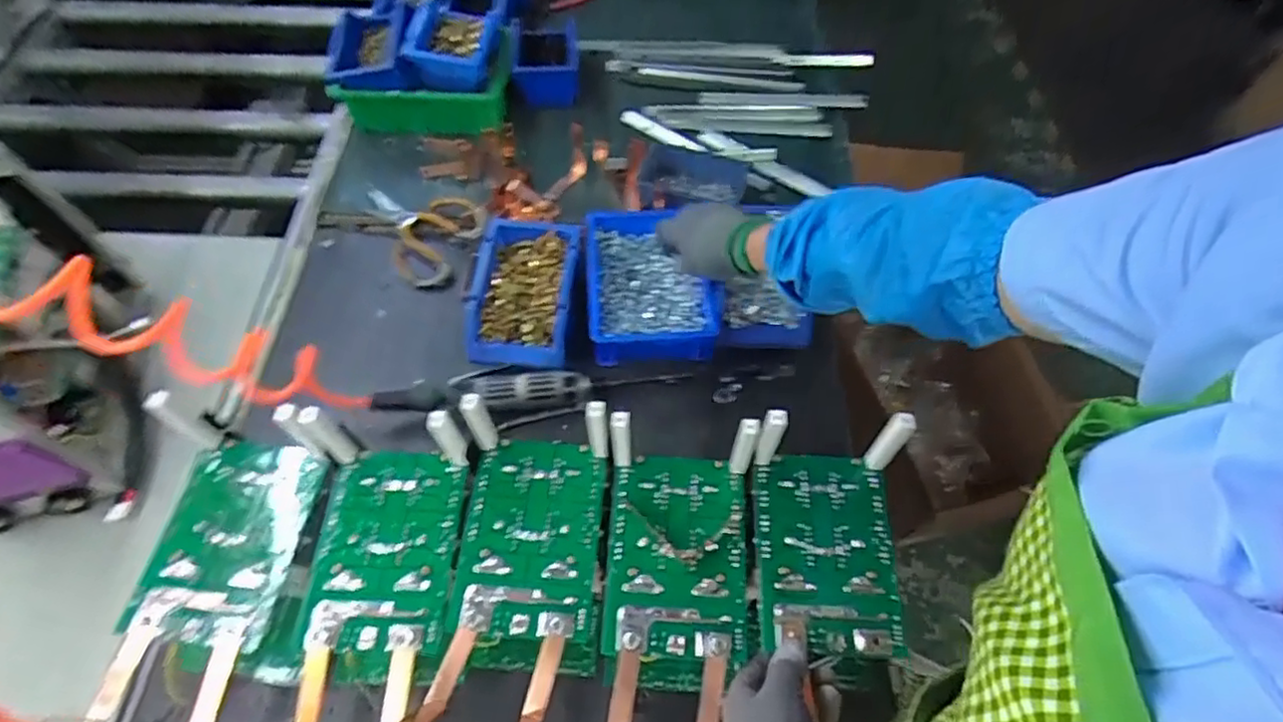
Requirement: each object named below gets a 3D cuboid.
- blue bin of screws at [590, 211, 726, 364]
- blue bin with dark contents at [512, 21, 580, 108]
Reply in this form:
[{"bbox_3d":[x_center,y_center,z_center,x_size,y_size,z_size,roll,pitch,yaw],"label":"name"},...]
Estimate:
[{"bbox_3d":[0.008,-0.096,0.783,0.146,0.058,0.193,-3,59,-3],"label":"blue bin of screws"},{"bbox_3d":[-0.144,-0.458,0.999,0.098,0.069,0.147,-2,59,-2],"label":"blue bin with dark contents"}]

